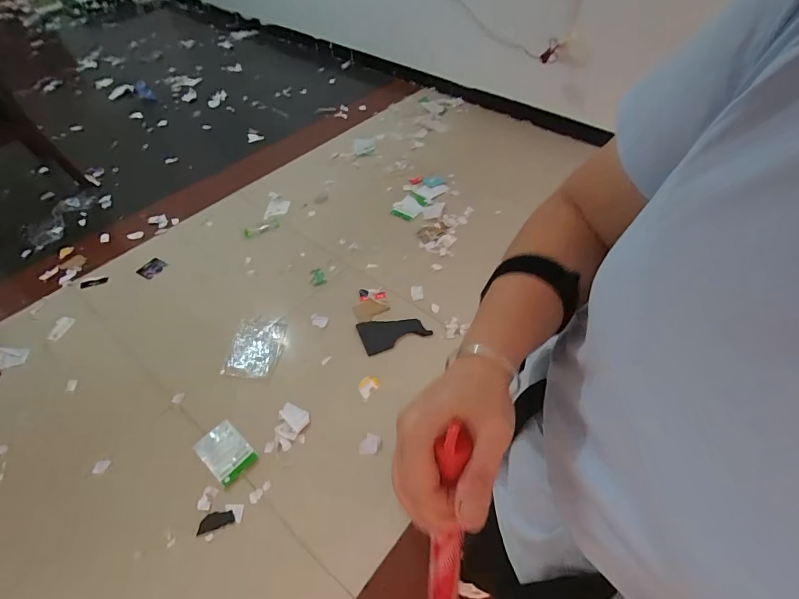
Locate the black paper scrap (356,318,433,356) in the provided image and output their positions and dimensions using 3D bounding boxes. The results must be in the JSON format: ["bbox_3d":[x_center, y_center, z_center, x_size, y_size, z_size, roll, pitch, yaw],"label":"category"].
[{"bbox_3d":[-0.022,0.106,1.396,0.228,0.006,0.135,-16,53,-11],"label":"black paper scrap"}]

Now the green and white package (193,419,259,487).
[{"bbox_3d":[-0.498,0.435,1.132,0.162,0.021,0.112,34,60,25],"label":"green and white package"}]

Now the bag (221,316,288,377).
[{"bbox_3d":[-0.487,0.158,1.351,0.170,0.033,0.220,-1,52,0],"label":"bag"}]

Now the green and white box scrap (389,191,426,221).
[{"bbox_3d":[0.047,-0.425,1.773,0.106,0.023,0.171,28,57,21],"label":"green and white box scrap"}]

